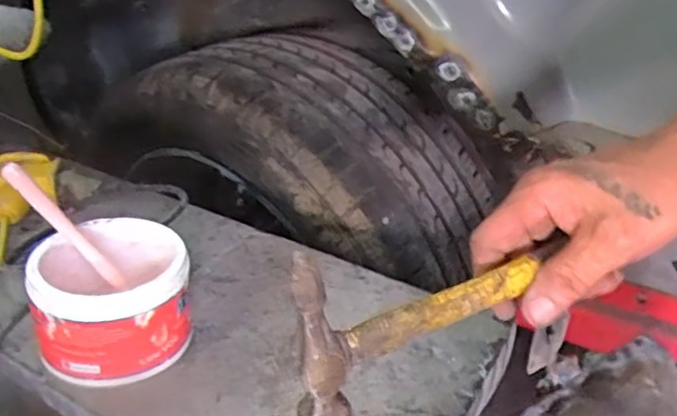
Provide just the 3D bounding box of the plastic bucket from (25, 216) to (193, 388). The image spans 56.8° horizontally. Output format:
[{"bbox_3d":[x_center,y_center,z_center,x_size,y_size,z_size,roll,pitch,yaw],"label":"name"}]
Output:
[{"bbox_3d":[-0.160,0.068,0.451,0.104,0.080,0.102,-11,34,-20],"label":"plastic bucket"}]

